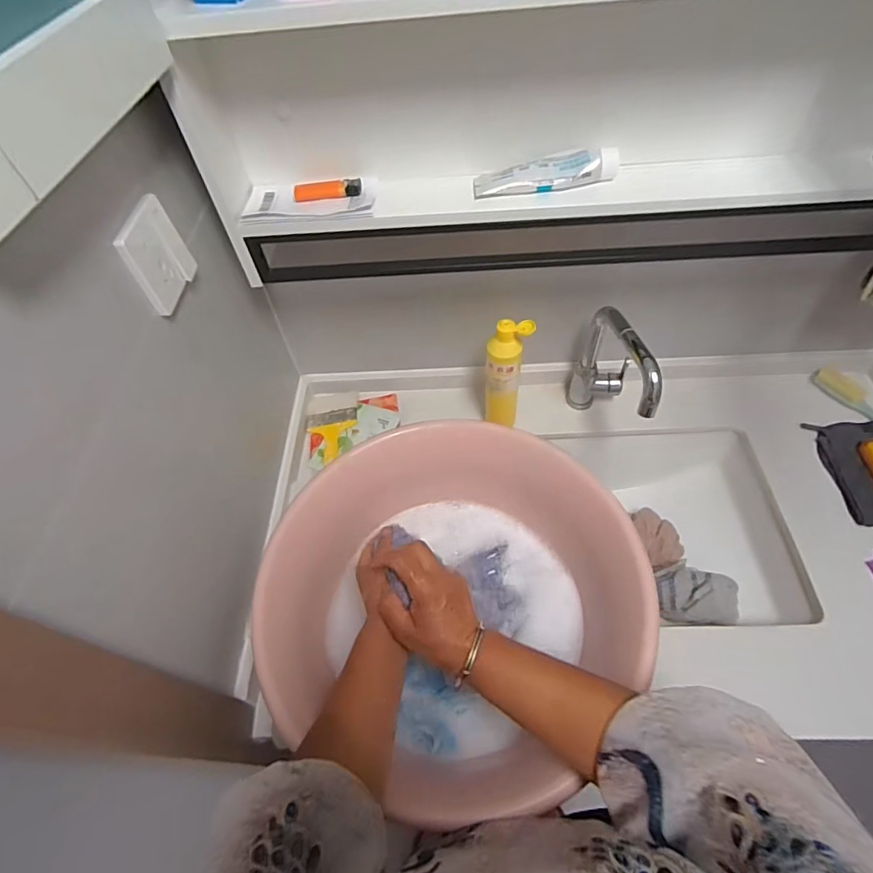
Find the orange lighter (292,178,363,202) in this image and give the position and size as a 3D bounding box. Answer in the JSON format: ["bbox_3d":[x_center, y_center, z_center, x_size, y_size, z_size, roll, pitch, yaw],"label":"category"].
[{"bbox_3d":[-0.134,-0.301,0.605,0.083,0.015,0.020,-5,55,1],"label":"orange lighter"}]

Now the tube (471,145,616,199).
[{"bbox_3d":[0.126,-0.304,0.567,0.161,0.031,0.039,-7,55,0],"label":"tube"}]

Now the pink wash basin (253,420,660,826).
[{"bbox_3d":[0.028,0.191,0.597,0.397,0.154,0.402,-2,55,3],"label":"pink wash basin"}]

